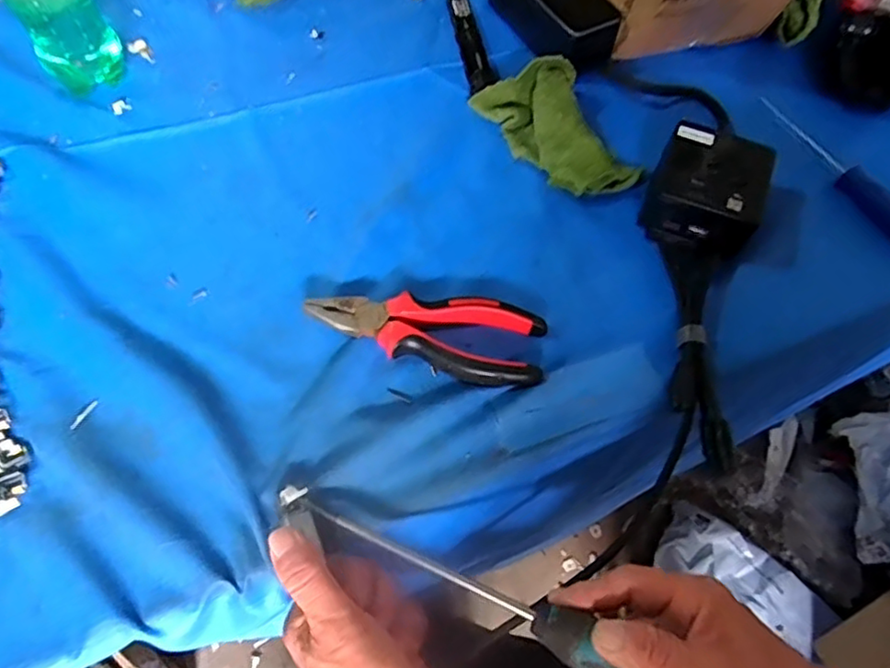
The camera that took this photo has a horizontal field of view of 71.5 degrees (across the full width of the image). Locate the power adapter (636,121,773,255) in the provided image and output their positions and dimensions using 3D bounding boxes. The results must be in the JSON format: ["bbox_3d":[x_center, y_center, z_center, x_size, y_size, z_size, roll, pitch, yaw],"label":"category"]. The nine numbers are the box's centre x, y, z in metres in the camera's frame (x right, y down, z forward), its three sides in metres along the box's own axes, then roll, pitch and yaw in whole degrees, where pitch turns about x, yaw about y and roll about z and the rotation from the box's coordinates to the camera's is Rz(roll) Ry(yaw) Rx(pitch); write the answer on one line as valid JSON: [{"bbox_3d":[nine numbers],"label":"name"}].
[{"bbox_3d":[0.189,-0.104,0.451,0.075,0.046,0.080,20,63,9],"label":"power adapter"}]

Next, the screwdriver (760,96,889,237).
[{"bbox_3d":[0.313,-0.126,0.482,0.017,0.017,0.178,-26,65,-16],"label":"screwdriver"}]

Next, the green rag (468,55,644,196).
[{"bbox_3d":[0.090,-0.167,0.493,0.073,0.029,0.135,-27,65,-16],"label":"green rag"}]

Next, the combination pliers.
[{"bbox_3d":[-0.013,0.001,0.408,0.154,0.018,0.056,9,61,3],"label":"combination pliers"}]

